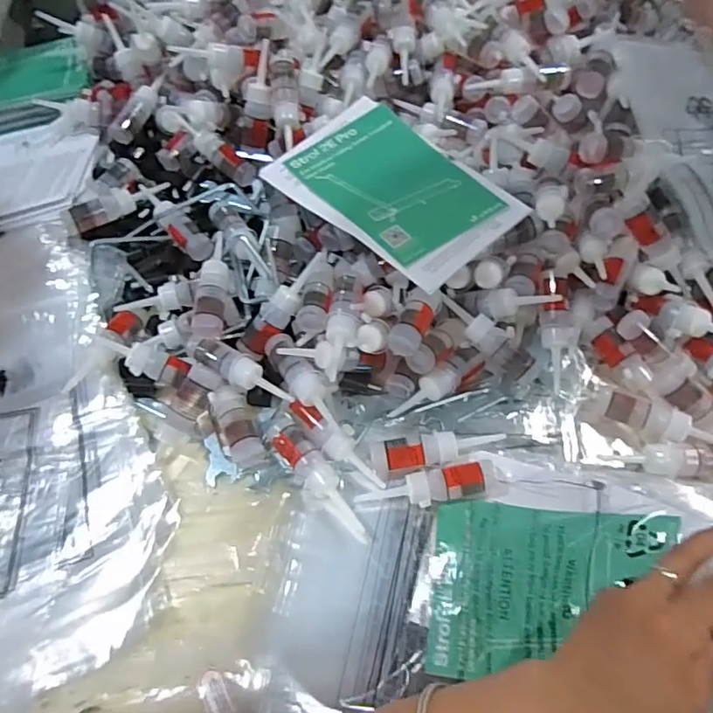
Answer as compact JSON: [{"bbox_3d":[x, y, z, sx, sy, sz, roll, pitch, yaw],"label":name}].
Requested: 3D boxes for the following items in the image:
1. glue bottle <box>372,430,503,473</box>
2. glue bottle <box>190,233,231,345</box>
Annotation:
[{"bbox_3d":[0.066,0.074,0.458,0.107,0.026,0.033,-6,59,-2],"label":"glue bottle"},{"bbox_3d":[-0.127,-0.063,0.501,0.028,0.031,0.113,-2,59,0],"label":"glue bottle"}]

